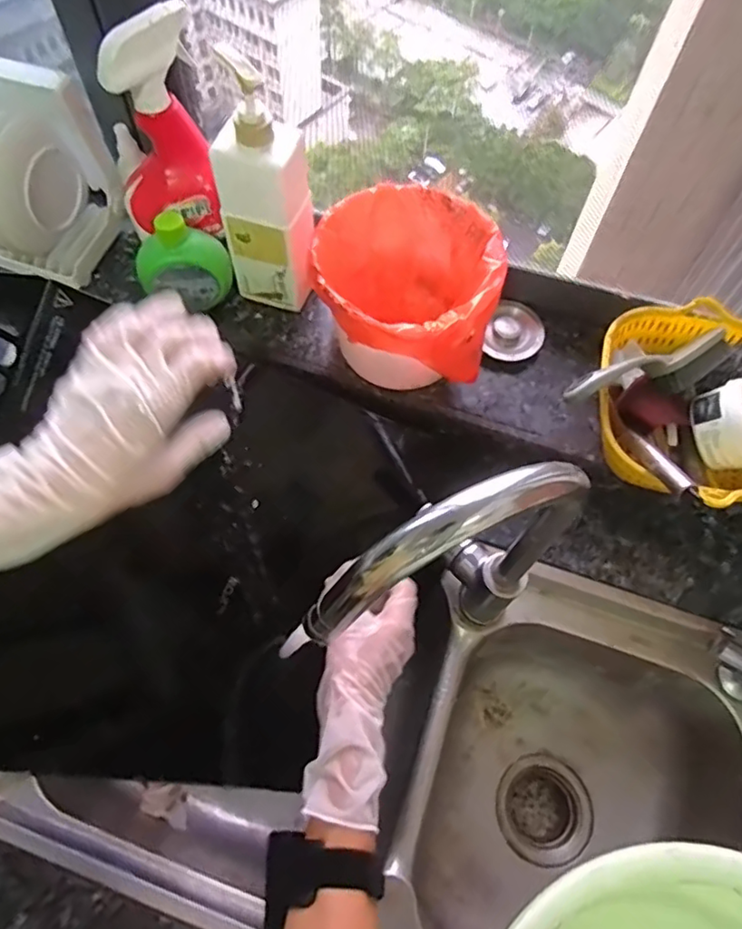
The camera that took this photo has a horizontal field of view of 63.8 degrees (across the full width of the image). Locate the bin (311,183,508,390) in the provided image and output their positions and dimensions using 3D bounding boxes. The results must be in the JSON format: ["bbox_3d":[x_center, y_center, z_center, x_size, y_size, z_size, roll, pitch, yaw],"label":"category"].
[{"bbox_3d":[0.030,-0.166,0.620,0.180,0.139,0.181,3,64,-1],"label":"bin"}]

